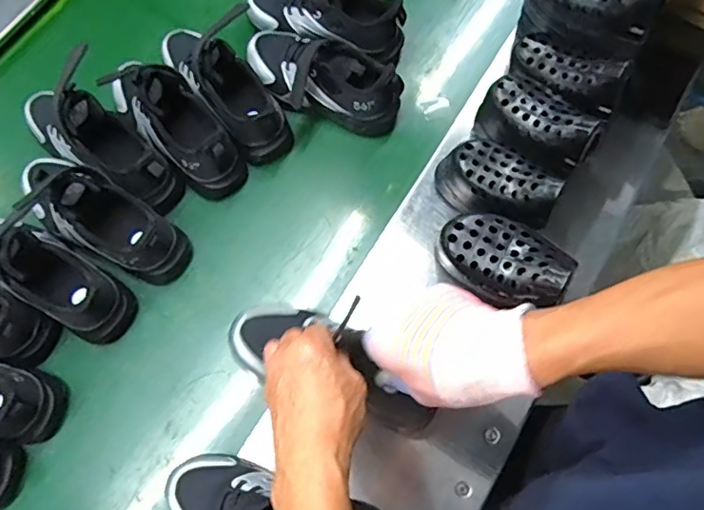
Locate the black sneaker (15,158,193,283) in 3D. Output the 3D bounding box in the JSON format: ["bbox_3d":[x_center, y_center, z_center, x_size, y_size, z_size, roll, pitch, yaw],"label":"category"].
[{"bbox_3d":[-0.292,-0.053,0.611,0.206,0.129,0.084,29,73,9],"label":"black sneaker"}]

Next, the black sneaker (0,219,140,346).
[{"bbox_3d":[-0.341,0.010,0.586,0.204,0.126,0.081,30,73,9],"label":"black sneaker"}]

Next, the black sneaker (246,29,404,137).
[{"bbox_3d":[-0.041,-0.219,0.698,0.206,0.089,0.097,26,73,8],"label":"black sneaker"}]

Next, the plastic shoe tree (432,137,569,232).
[{"bbox_3d":[0.157,-0.079,0.605,0.126,0.095,0.072,24,72,7],"label":"plastic shoe tree"}]

